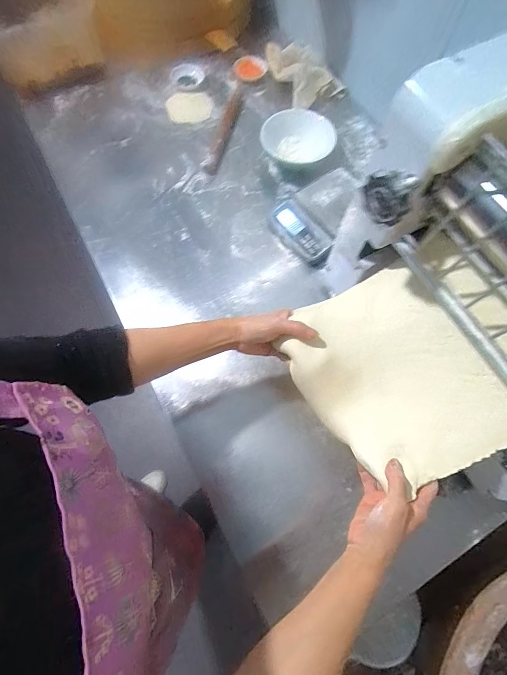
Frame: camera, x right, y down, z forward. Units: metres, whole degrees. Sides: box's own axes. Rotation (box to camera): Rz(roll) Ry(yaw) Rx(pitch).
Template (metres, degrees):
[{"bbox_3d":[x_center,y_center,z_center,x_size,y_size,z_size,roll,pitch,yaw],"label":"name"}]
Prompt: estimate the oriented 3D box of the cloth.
[{"bbox_3d":[0.150,-0.818,1.016,0.174,0.056,0.313,-13,70,-5],"label":"cloth"}]

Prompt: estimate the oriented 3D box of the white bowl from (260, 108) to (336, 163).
[{"bbox_3d":[0.115,-0.500,0.845,0.174,0.072,0.174,0,69,0],"label":"white bowl"}]

